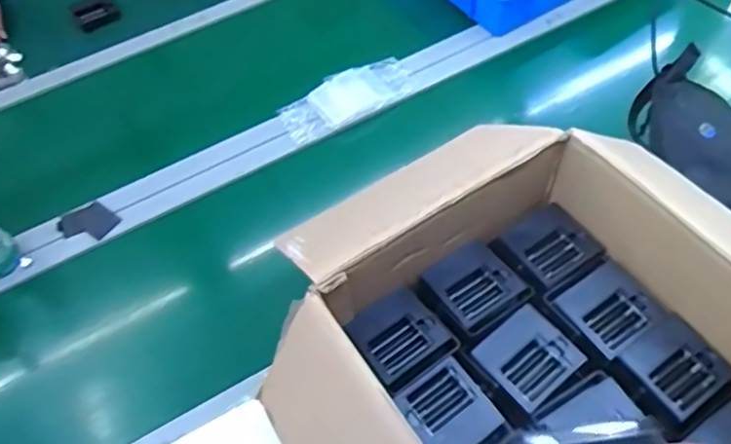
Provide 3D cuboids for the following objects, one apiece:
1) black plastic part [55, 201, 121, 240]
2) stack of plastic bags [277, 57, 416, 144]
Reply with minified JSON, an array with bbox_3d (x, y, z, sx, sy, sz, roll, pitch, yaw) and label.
[{"bbox_3d":[-0.422,0.003,0.942,0.068,0.018,0.071,32,64,24],"label":"black plastic part"},{"bbox_3d":[-0.031,-0.208,1.029,0.224,0.027,0.094,-26,58,-12],"label":"stack of plastic bags"}]

